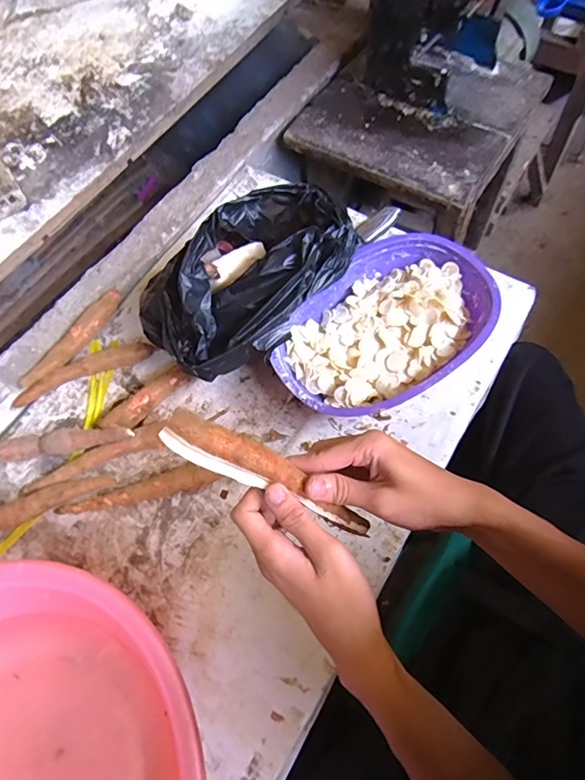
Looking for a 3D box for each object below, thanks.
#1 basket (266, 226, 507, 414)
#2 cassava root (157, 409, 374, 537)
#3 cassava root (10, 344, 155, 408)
[{"bbox_3d":[0.125,-0.080,0.627,0.306,0.075,0.209,-41,68,-10],"label":"basket"},{"bbox_3d":[-0.012,0.069,0.354,0.183,0.023,0.031,32,68,-18],"label":"cassava root"},{"bbox_3d":[-0.313,-0.029,0.685,0.216,0.041,0.033,-19,66,0],"label":"cassava root"}]

